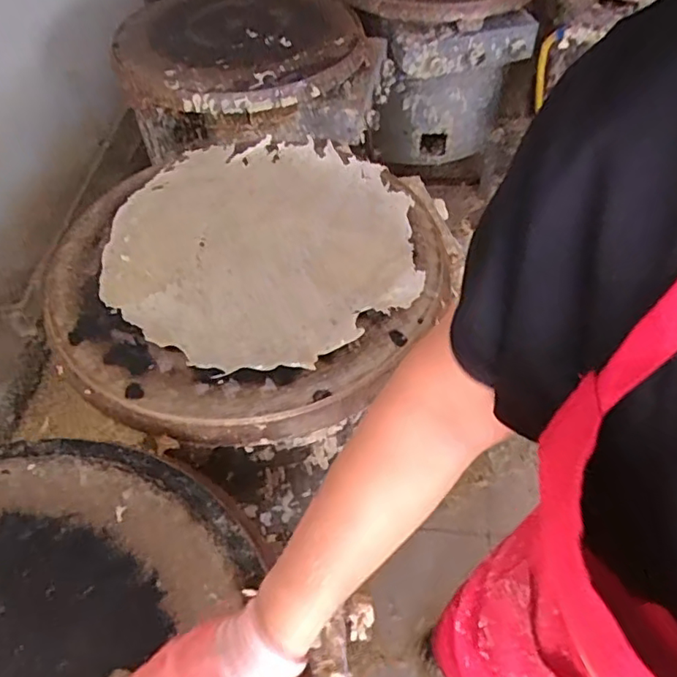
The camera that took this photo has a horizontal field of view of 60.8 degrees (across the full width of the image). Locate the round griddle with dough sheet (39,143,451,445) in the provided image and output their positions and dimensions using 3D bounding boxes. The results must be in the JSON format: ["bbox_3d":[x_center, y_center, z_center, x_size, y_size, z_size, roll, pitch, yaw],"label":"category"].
[{"bbox_3d":[-0.145,-0.101,0.858,0.538,0.083,0.538,-1,51,2],"label":"round griddle with dough sheet"}]

